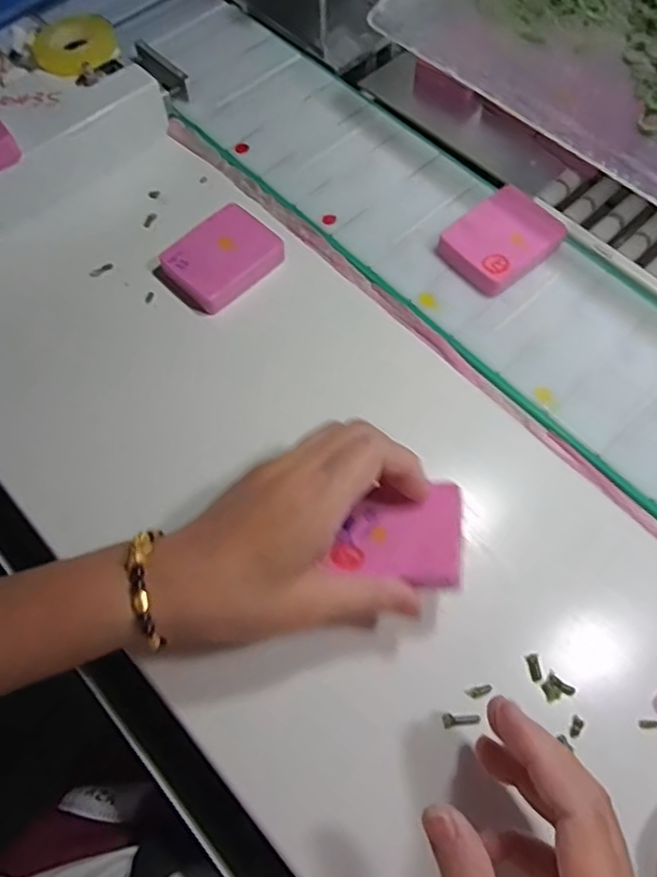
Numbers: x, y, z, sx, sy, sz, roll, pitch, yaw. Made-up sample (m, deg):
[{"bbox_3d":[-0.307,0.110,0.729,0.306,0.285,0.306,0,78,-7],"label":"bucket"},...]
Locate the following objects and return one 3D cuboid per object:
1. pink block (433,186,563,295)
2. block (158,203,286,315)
[{"bbox_3d":[0.114,-0.130,0.411,0.070,0.023,0.053,-39,71,-15],"label":"pink block"},{"bbox_3d":[-0.070,-0.122,0.418,0.055,0.014,0.072,38,72,16],"label":"block"}]

